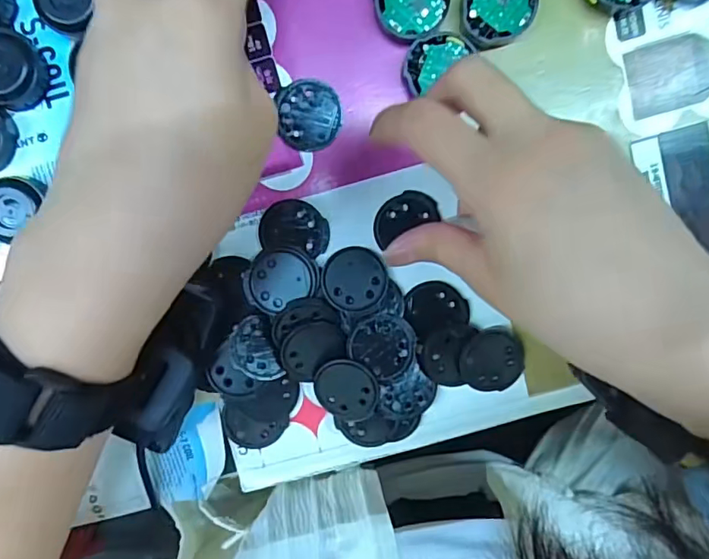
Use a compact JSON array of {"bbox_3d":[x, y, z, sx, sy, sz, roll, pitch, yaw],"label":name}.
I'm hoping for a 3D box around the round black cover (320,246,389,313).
[{"bbox_3d":[0.000,0.000,0.234,0.028,0.007,0.027,-2,98,2],"label":"round black cover"}]

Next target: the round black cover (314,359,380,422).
[{"bbox_3d":[-0.003,0.050,0.234,0.031,0.004,0.026,44,97,-4],"label":"round black cover"}]

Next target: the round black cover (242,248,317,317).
[{"bbox_3d":[-0.033,0.000,0.233,0.031,0.005,0.027,-37,82,1],"label":"round black cover"}]

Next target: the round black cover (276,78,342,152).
[{"bbox_3d":[-0.019,-0.072,0.229,0.026,0.004,0.029,-2,98,2],"label":"round black cover"}]

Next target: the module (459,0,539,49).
[{"bbox_3d":[0.059,-0.112,0.217,0.030,0.010,0.031,0,98,1],"label":"module"}]

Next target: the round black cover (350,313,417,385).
[{"bbox_3d":[0.014,0.030,0.232,0.030,0.004,0.026,40,97,-4],"label":"round black cover"}]

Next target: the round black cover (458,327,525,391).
[{"bbox_3d":[0.063,0.037,0.237,0.028,0.004,0.029,0,98,1],"label":"round black cover"}]

